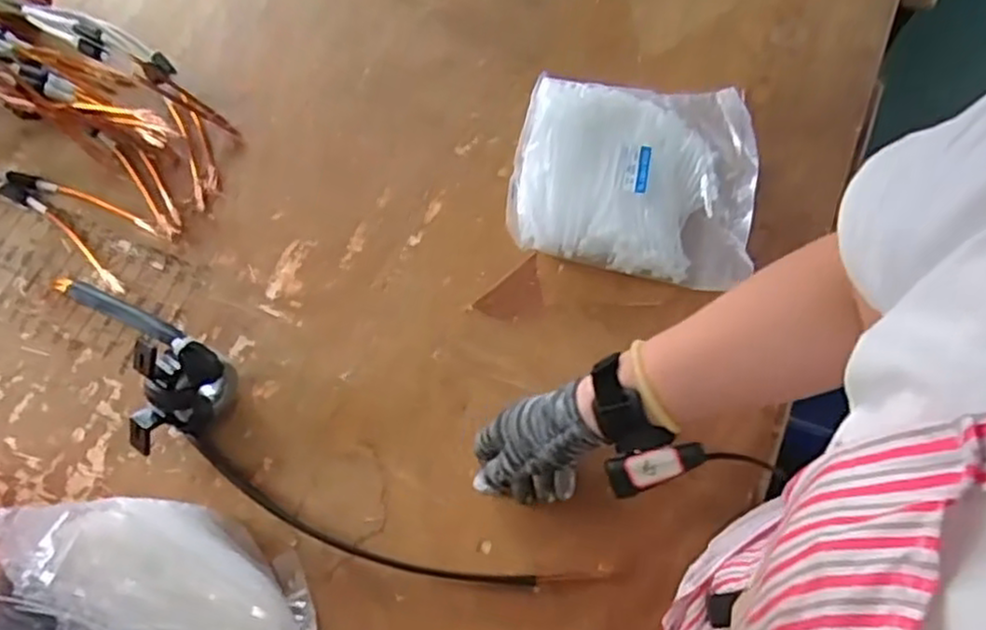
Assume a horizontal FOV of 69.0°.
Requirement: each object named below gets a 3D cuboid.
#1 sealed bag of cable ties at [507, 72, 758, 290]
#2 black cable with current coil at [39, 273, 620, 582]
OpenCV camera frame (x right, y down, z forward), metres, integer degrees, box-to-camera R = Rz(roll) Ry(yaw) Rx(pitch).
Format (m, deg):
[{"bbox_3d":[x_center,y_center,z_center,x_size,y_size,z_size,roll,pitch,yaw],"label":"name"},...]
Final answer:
[{"bbox_3d":[0.138,-0.135,0.713,0.228,0.051,0.194,8,67,6],"label":"sealed bag of cable ties"},{"bbox_3d":[-0.175,0.114,0.594,0.541,0.093,0.101,27,70,14],"label":"black cable with current coil"}]

